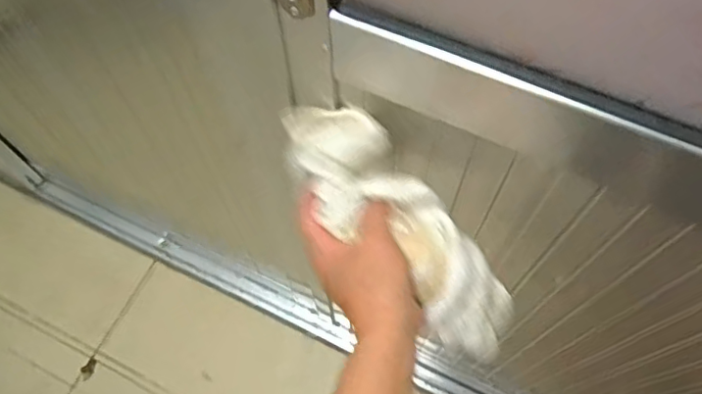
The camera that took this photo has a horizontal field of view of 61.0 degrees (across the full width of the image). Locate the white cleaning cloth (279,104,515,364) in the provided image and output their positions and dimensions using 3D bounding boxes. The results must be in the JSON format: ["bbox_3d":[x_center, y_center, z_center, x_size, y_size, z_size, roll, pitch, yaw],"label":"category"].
[{"bbox_3d":[0.034,0.021,0.428,0.069,0.050,0.212,-41,91,-16],"label":"white cleaning cloth"}]

